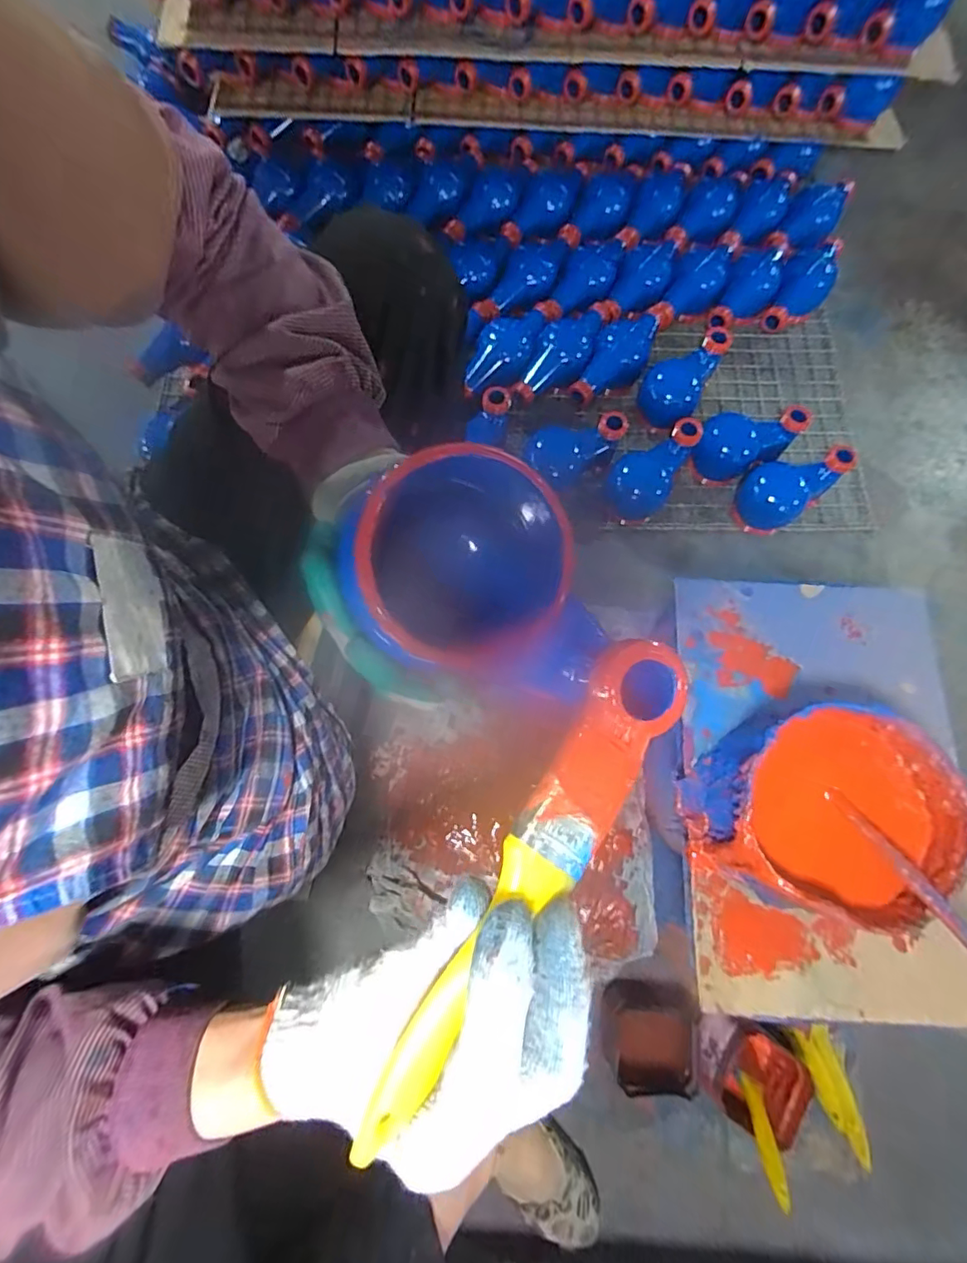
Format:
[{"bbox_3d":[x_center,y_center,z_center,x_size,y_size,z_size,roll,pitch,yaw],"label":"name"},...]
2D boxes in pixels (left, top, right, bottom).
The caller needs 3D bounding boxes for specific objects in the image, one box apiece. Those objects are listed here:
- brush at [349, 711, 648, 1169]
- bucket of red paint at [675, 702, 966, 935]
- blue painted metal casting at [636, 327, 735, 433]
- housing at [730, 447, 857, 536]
[{"bbox_3d":[0.009,0.108,0.198,0.032,0.013,0.169,33,80,8],"label":"brush"},{"bbox_3d":[0.269,0.142,0.434,0.178,0.092,0.160,17,74,4],"label":"bucket of red paint"},{"bbox_3d":[0.308,-0.399,0.846,0.093,0.121,0.126,32,75,7],"label":"blue painted metal casting"},{"bbox_3d":[0.461,-0.223,0.811,0.136,0.108,0.098,-38,78,-11],"label":"housing"}]

